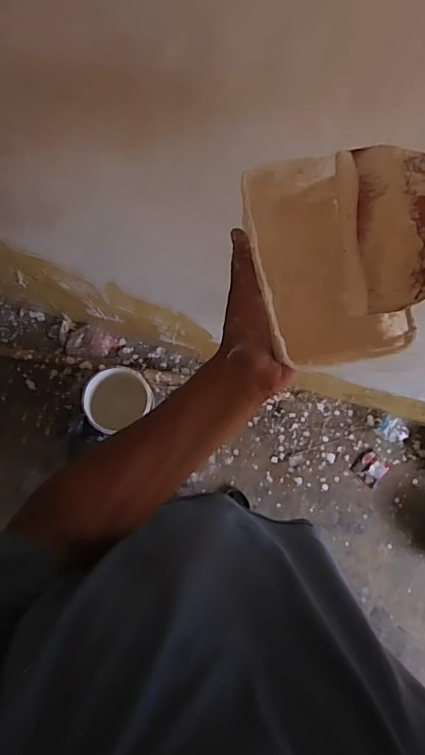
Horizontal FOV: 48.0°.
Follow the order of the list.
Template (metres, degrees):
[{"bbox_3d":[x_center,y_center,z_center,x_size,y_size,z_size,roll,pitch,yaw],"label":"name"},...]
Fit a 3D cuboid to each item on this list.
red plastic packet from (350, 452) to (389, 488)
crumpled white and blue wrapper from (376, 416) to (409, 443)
[{"bbox_3d":[0.489,0.283,1.486,0.092,0.012,0.091,41,80,5],"label":"red plastic packet"},{"bbox_3d":[0.566,0.165,1.486,0.088,0.032,0.067,38,80,4],"label":"crumpled white and blue wrapper"}]

